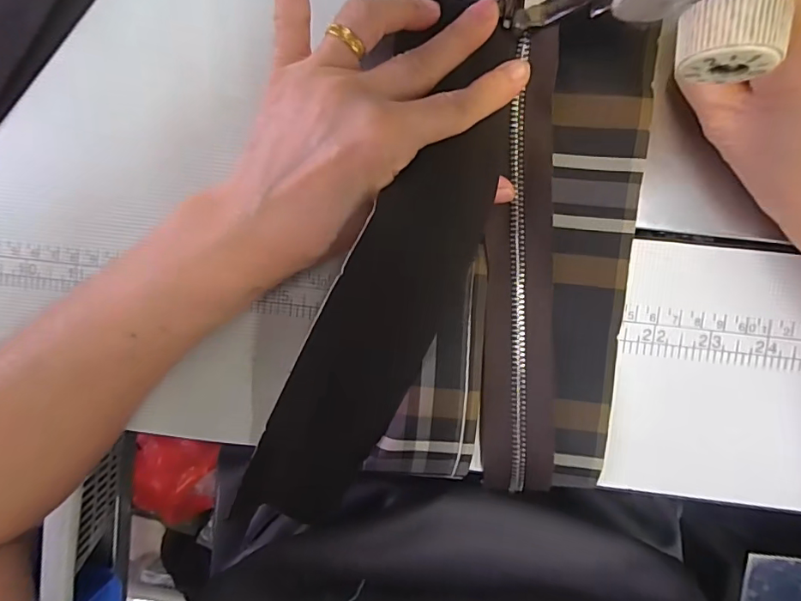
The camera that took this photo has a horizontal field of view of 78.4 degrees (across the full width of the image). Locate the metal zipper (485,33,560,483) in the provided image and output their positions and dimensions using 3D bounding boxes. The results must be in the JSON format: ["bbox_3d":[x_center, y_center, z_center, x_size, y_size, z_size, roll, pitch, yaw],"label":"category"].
[{"bbox_3d":[0.057,-0.013,0.225,0.031,0.008,0.207,2,95,3],"label":"metal zipper"}]

